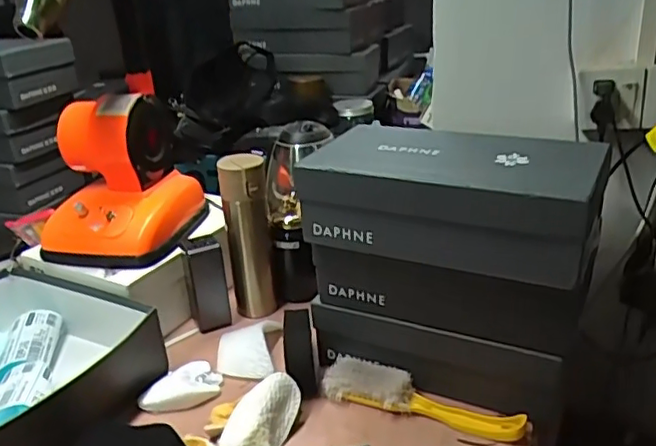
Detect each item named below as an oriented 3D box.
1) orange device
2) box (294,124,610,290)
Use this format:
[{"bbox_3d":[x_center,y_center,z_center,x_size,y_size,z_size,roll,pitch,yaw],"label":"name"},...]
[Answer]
[{"bbox_3d":[-0.301,-0.070,0.856,0.174,0.198,0.192,2,25,12],"label":"orange device"},{"bbox_3d":[0.128,-0.033,0.642,0.291,0.101,0.155,9,27,25],"label":"box"}]

